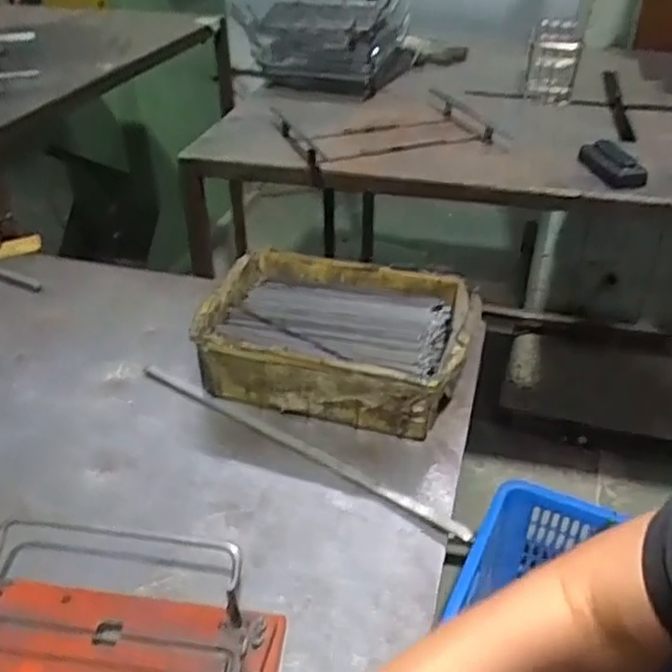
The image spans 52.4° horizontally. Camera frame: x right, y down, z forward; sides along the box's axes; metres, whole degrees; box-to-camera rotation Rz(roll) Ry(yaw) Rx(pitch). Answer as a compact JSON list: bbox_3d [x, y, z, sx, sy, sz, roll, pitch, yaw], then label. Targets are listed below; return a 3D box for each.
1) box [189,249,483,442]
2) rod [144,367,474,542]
[{"bbox_3d":[0.003,0.003,0.691,0.257,0.081,0.180,10,36,14],"label":"box"},{"bbox_3d":[-0.044,0.097,0.622,0.361,0.008,0.013,22,40,27],"label":"rod"}]

